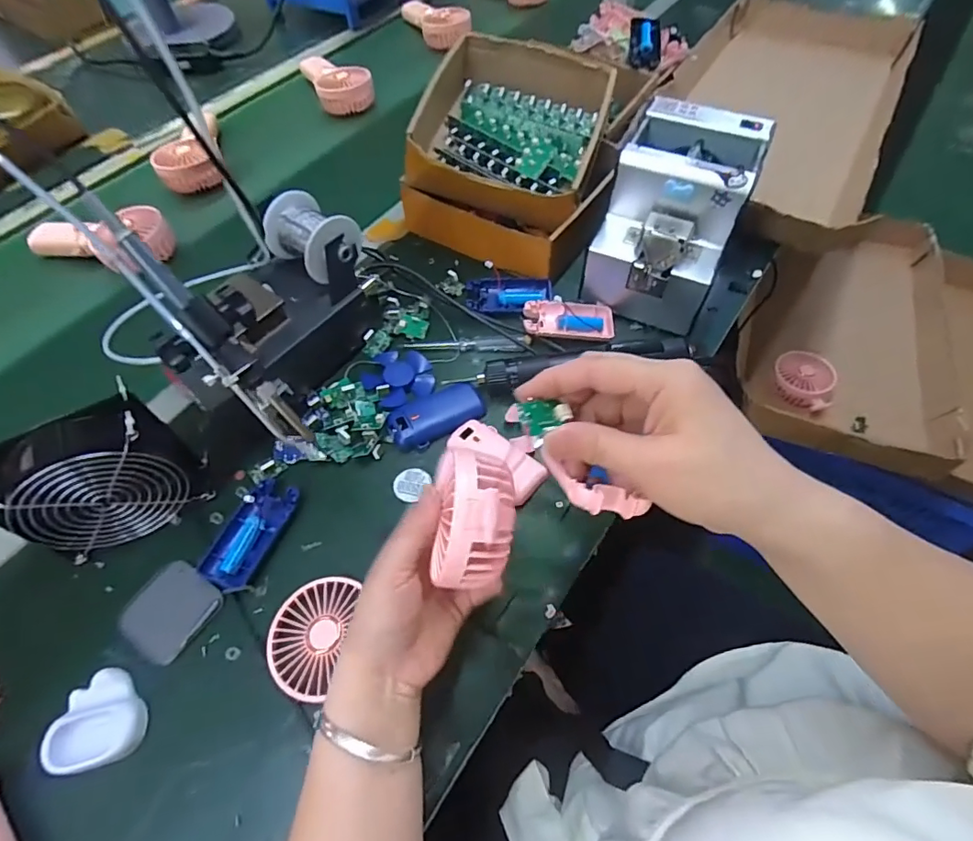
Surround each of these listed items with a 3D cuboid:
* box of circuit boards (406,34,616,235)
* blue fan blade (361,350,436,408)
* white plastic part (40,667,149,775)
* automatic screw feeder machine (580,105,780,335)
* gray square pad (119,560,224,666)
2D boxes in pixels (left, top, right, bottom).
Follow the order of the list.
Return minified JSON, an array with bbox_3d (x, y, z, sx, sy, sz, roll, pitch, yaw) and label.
[{"bbox_3d":[0.018,-0.346,0.611,0.231,0.088,0.204,15,59,11],"label":"box of circuit boards"},{"bbox_3d":[-0.093,-0.048,0.535,0.070,0.011,0.073,-1,58,2],"label":"blue fan blade"},{"bbox_3d":[-0.283,0.216,0.375,0.062,0.014,0.064,-13,58,-6],"label":"white plastic part"},{"bbox_3d":[0.198,-0.214,0.547,0.127,0.148,0.171,25,62,17],"label":"automatic screw feeder machine"},{"bbox_3d":[-0.261,0.154,0.421,0.068,0.004,0.066,28,63,18],"label":"gray square pad"}]

